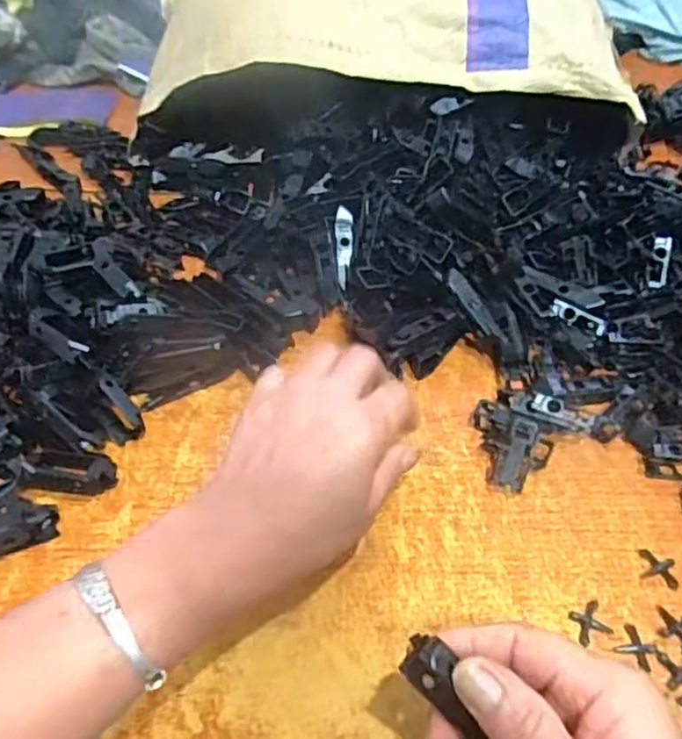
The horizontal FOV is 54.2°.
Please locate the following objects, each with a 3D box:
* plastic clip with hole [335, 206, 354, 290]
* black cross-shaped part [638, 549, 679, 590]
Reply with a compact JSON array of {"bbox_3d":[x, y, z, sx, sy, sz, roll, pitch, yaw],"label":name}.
[{"bbox_3d":[0.002,-0.092,0.497,0.013,0.004,0.064,1,76,1],"label":"plastic clip with hole"},{"bbox_3d":[0.165,0.103,0.346,0.020,0.004,0.018,18,47,18],"label":"black cross-shaped part"}]

